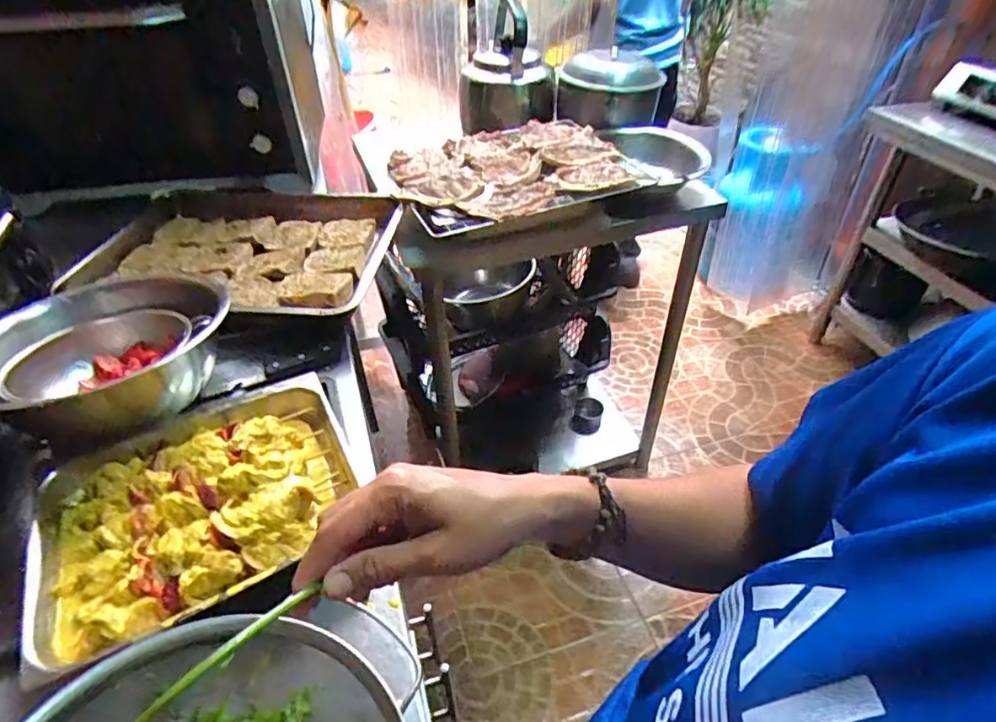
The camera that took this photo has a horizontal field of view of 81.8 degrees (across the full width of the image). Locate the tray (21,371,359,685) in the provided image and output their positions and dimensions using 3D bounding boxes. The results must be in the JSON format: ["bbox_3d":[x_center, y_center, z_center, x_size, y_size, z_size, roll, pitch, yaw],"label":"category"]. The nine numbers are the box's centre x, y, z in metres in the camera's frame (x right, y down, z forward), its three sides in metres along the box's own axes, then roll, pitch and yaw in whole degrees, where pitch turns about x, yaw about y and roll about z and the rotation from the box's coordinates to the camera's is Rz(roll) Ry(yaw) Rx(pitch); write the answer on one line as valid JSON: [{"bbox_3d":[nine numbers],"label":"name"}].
[{"bbox_3d":[-0.278,0.125,0.541,0.268,0.046,0.227,-19,45,-19],"label":"tray"}]

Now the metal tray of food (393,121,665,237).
[{"bbox_3d":[0.070,-0.332,0.991,0.495,0.056,0.271,-17,45,-18],"label":"metal tray of food"}]

